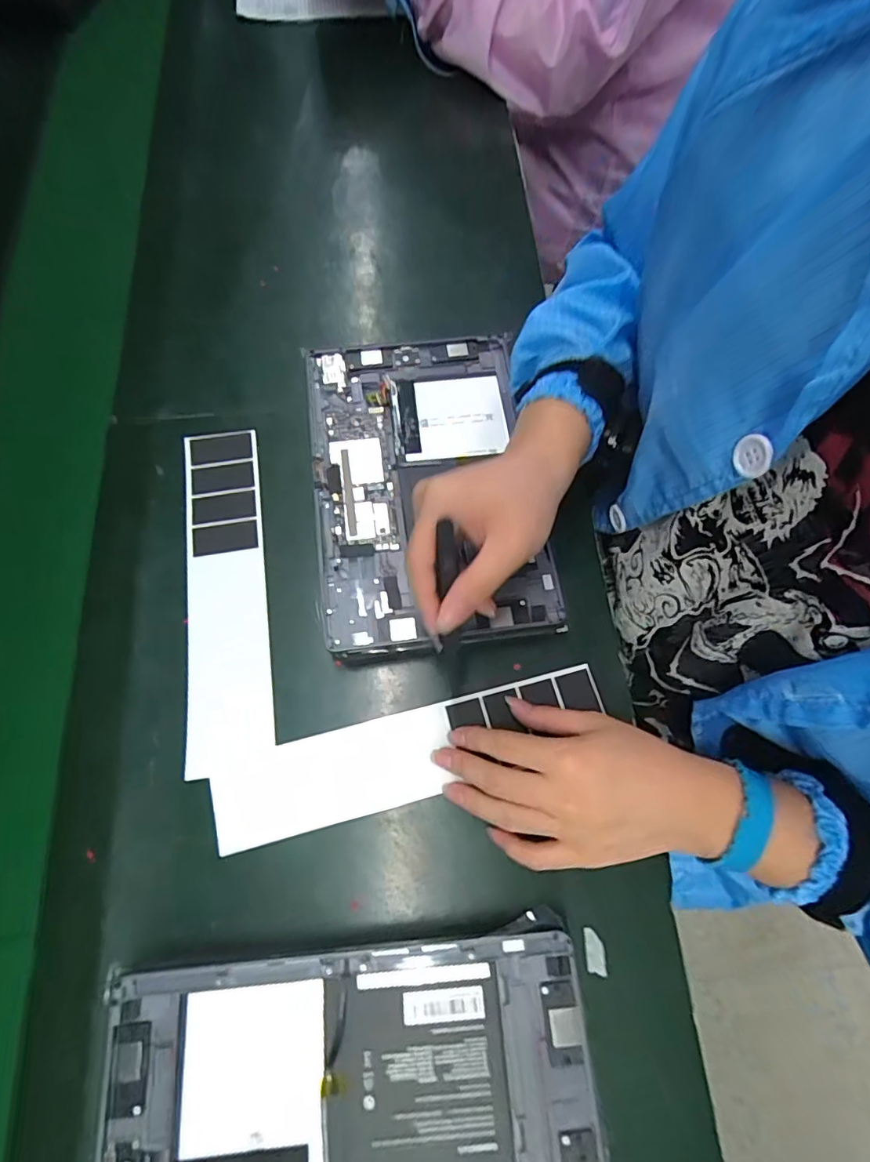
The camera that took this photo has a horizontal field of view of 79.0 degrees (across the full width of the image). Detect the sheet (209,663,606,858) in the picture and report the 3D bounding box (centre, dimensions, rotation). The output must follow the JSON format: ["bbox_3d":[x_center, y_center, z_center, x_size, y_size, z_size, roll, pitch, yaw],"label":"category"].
[{"bbox_3d":[-0.015,0.118,0.362,0.267,0.007,0.057,-14,71,-5],"label":"sheet"}]

